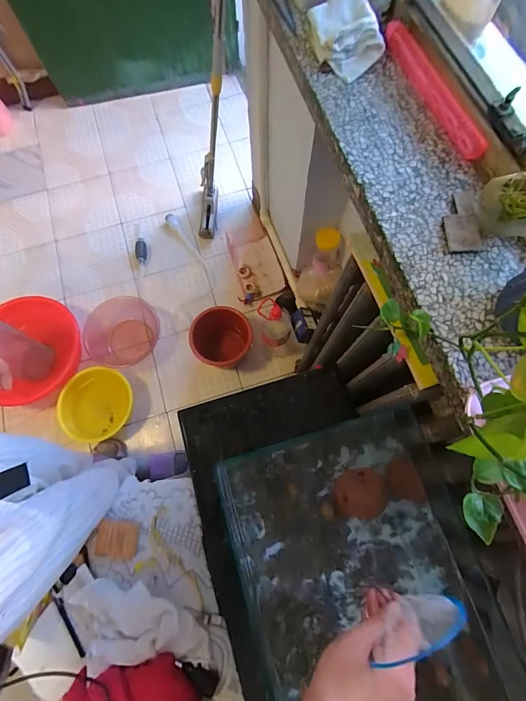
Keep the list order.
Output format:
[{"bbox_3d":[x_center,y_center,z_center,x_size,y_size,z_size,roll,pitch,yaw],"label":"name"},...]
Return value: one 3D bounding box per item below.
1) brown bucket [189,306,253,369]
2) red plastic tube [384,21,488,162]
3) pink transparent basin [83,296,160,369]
[{"bbox_3d":[-0.155,-0.035,1.239,0.228,0.178,0.217,0,73,1],"label":"brown bucket"},{"bbox_3d":[0.255,-0.391,0.502,0.033,0.030,0.263,-18,73,-5],"label":"red plastic tube"},{"bbox_3d":[-0.553,-0.060,1.286,0.275,0.092,0.259,0,73,1],"label":"pink transparent basin"}]

